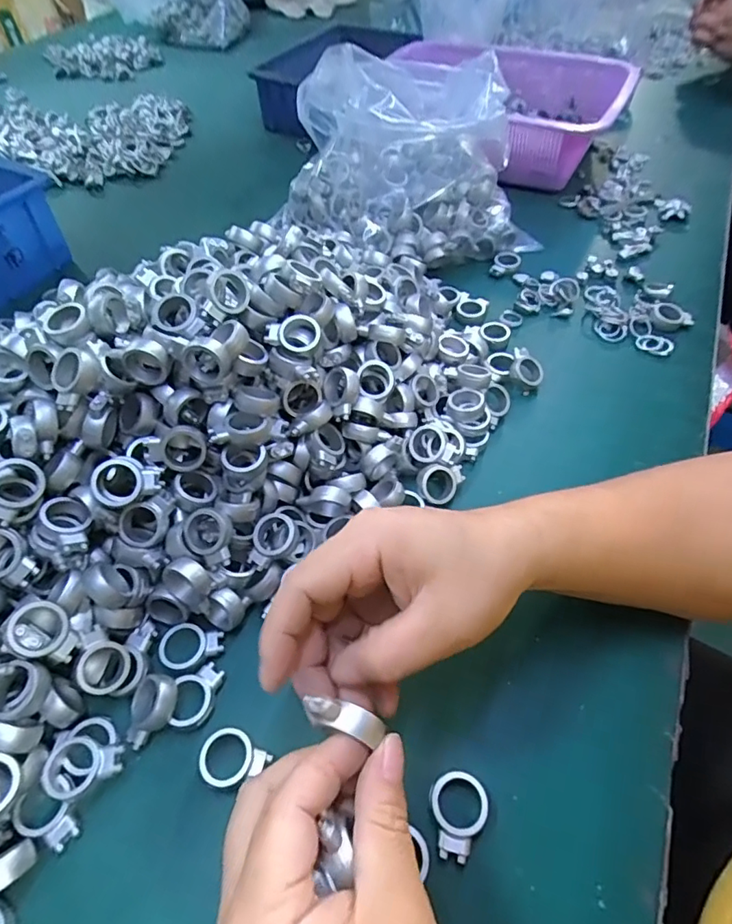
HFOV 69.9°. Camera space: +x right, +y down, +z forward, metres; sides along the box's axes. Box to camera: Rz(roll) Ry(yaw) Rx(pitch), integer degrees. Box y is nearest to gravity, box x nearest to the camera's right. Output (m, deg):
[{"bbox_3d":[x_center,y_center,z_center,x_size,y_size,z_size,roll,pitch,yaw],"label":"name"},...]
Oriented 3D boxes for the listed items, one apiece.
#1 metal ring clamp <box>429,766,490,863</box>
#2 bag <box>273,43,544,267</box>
[{"bbox_3d":[0.041,0.162,0.241,0.026,0.010,0.034,17,55,14],"label":"metal ring clamp"},{"bbox_3d":[0.035,-0.283,0.485,0.217,0.144,0.157,-21,55,-14],"label":"bag"}]

